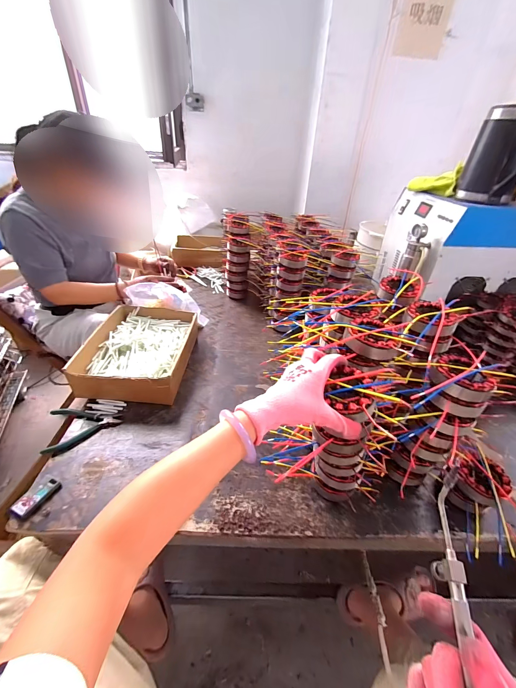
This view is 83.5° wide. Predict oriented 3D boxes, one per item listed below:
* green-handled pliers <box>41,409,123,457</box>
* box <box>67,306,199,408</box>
[{"bbox_3d":[-0.377,0.170,0.632,0.137,0.021,0.115,-13,40,-22],"label":"green-handled pliers"},{"bbox_3d":[-0.311,0.017,0.796,0.240,0.089,0.337,5,36,1],"label":"box"}]

